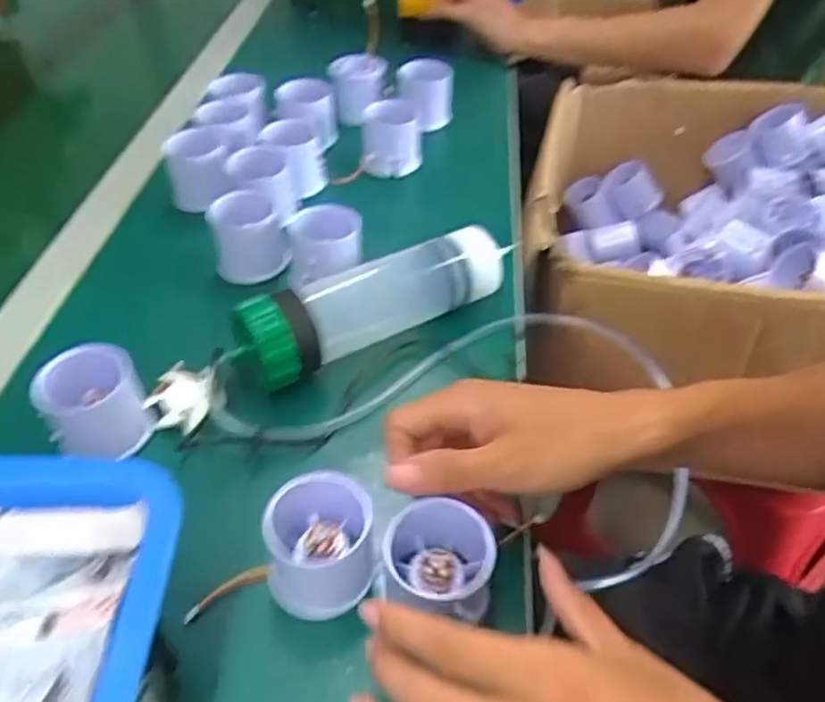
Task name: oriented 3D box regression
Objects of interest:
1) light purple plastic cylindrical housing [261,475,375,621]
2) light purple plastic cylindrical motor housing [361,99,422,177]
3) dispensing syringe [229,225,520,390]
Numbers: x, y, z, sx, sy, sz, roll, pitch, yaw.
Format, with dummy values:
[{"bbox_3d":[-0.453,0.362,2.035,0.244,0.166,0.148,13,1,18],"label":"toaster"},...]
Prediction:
[{"bbox_3d":[-0.049,0.096,0.360,0.056,0.052,0.061,0,44,0],"label":"light purple plastic cylindrical housing"},{"bbox_3d":[-0.022,-0.206,0.665,0.056,0.058,0.048,-6,44,-6],"label":"light purple plastic cylindrical motor housing"},{"bbox_3d":[-0.021,-0.040,0.485,0.219,0.056,0.049,-29,51,-26],"label":"dispensing syringe"}]

